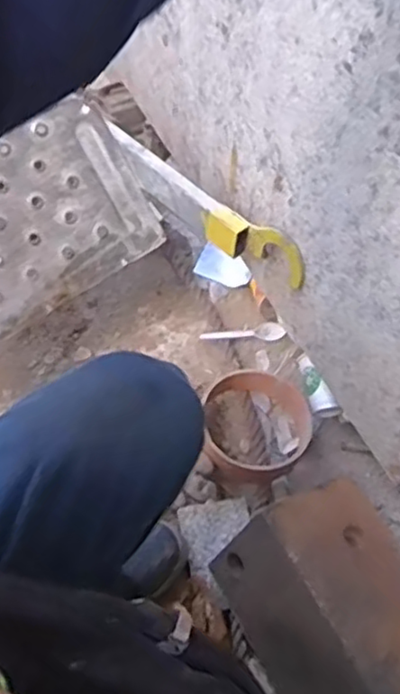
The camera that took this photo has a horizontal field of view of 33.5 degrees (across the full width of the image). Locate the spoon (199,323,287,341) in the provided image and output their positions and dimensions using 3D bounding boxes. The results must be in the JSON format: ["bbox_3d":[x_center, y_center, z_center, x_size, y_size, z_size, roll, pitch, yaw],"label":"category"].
[{"bbox_3d":[0.070,-0.022,1.077,0.141,0.019,0.028,-3,59,-19],"label":"spoon"}]

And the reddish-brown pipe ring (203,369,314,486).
[{"bbox_3d":[0.085,0.117,0.981,0.151,0.068,0.163,0,60,-1],"label":"reddish-brown pipe ring"}]

